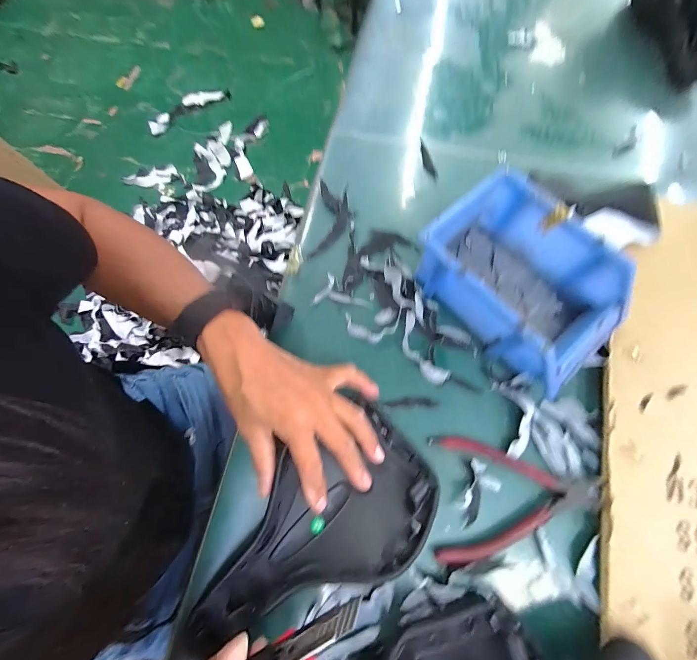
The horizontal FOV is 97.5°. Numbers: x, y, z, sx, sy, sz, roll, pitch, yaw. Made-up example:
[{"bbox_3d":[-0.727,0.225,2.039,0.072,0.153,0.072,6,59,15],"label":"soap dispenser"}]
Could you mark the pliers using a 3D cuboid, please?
[{"bbox_3d":[0.146,0.148,0.263,0.134,0.008,0.096,4,72,2],"label":"pliers"}]

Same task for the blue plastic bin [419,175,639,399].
[{"bbox_3d":[0.160,-0.045,0.288,0.120,0.071,0.175,-36,75,-10],"label":"blue plastic bin"}]

